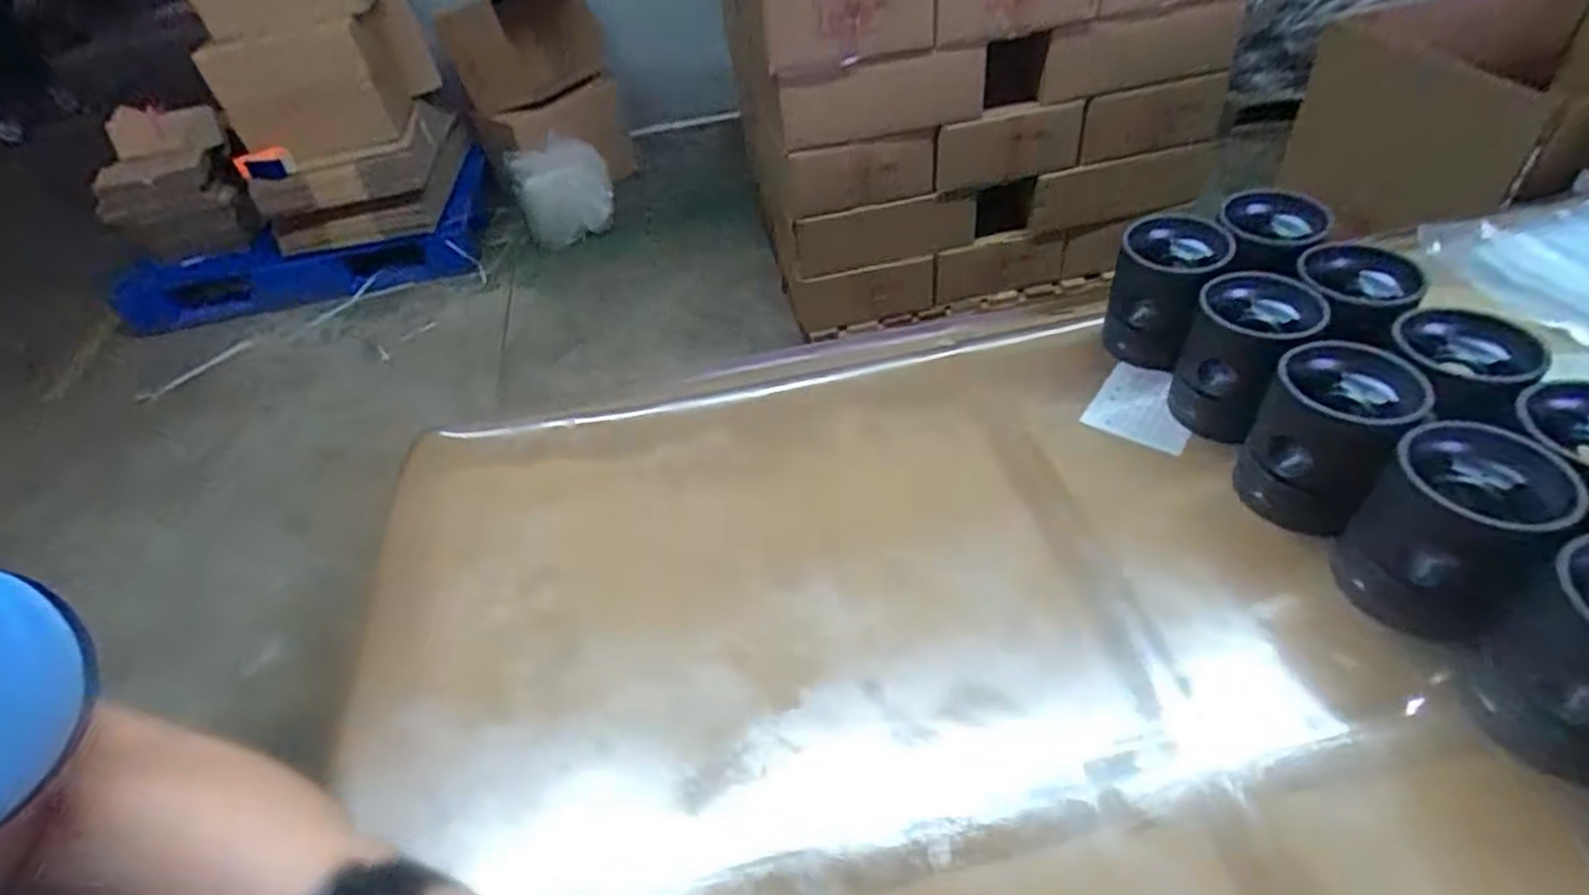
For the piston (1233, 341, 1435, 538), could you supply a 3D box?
[{"bbox_3d":[0.391,-0.006,0.565,0.092,0.110,0.086,-5,42,4],"label":"piston"}]

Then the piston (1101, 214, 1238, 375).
[{"bbox_3d":[0.344,-0.145,0.715,0.085,0.113,0.085,-5,42,4],"label":"piston"}]

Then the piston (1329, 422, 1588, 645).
[{"bbox_3d":[0.414,0.058,0.488,0.089,0.114,0.087,-5,42,4],"label":"piston"}]

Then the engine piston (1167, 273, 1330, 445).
[{"bbox_3d":[0.375,-0.075,0.641,0.088,0.106,0.096,23,51,30],"label":"engine piston"}]

